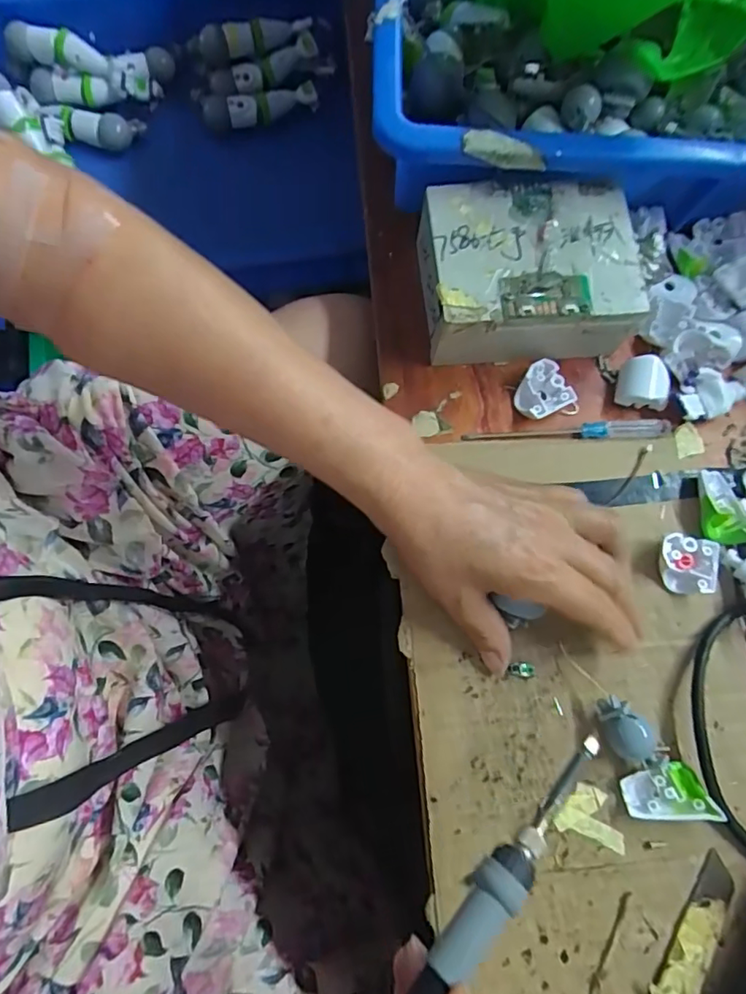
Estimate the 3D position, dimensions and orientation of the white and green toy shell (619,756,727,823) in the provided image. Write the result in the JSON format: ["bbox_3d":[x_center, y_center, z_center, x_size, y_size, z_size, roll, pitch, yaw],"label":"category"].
[{"bbox_3d":[0.152,0.152,0.296,0.042,0.019,0.028,-3,74,-1],"label":"white and green toy shell"}]

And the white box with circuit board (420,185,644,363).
[{"bbox_3d":[0.094,-0.137,0.352,0.124,0.050,0.095,-3,75,-2],"label":"white box with circuit board"}]

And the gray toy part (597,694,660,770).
[{"bbox_3d":[0.133,0.124,0.302,0.020,0.020,0.037,-16,75,-4],"label":"gray toy part"}]

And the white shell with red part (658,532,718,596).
[{"bbox_3d":[0.179,0.039,0.325,0.030,0.015,0.030,10,74,3],"label":"white shell with red part"}]

